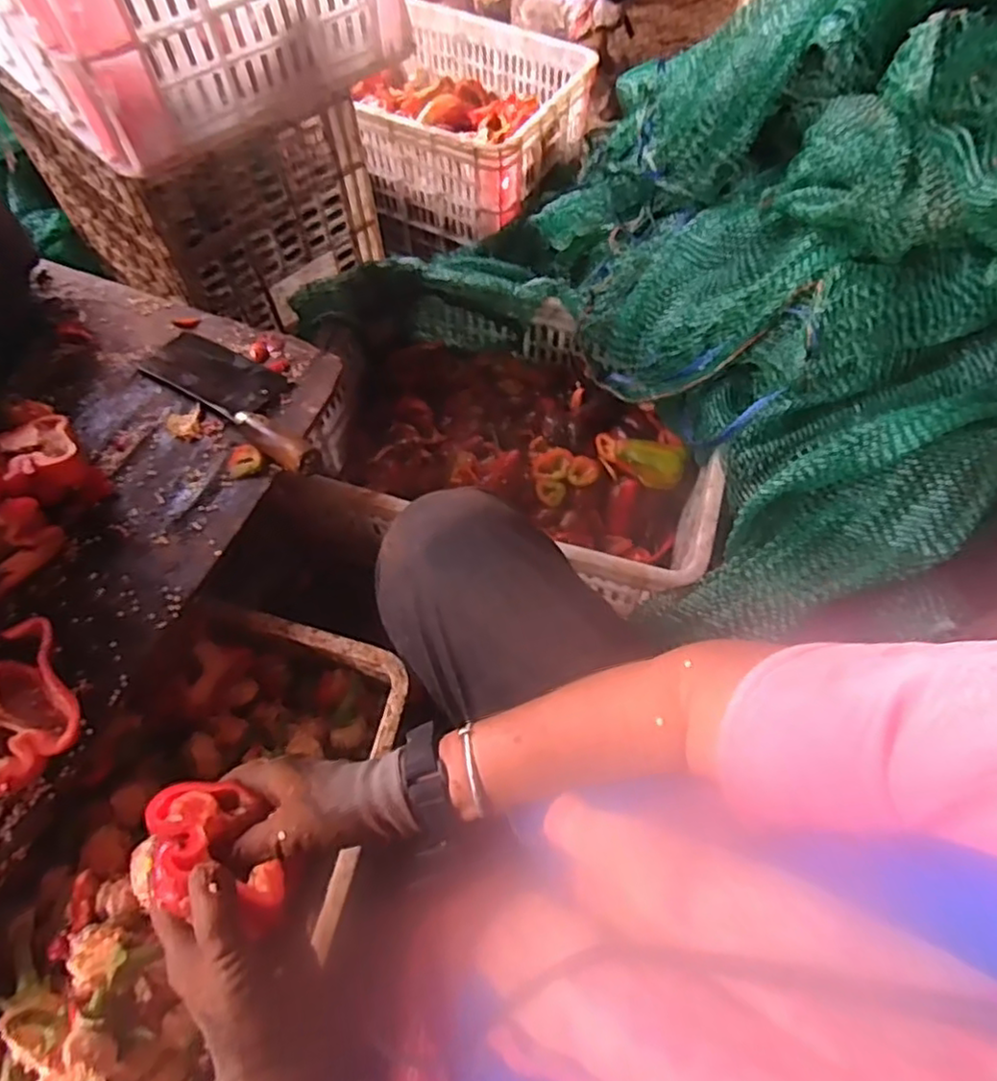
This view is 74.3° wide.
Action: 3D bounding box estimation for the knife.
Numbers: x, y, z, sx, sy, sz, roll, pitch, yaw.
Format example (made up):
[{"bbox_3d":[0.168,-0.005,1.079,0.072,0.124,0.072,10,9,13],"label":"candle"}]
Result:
[{"bbox_3d":[-0.253,-0.146,0.662,0.254,0.035,0.081,33,65,16],"label":"knife"}]

